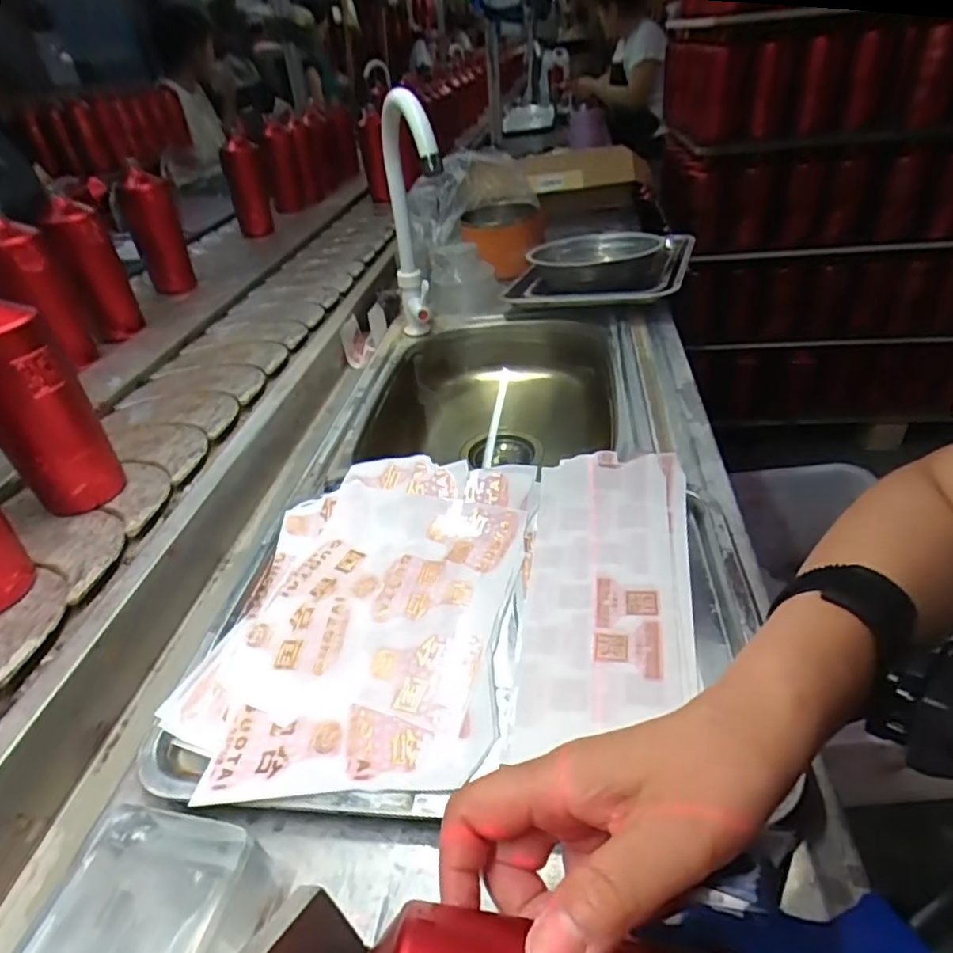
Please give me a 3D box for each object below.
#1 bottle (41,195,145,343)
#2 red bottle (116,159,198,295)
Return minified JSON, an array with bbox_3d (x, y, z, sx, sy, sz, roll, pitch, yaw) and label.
[{"bbox_3d":[-0.559,-0.299,0.894,0.075,0.180,0.070,-23,41,-23],"label":"bottle"},{"bbox_3d":[-0.556,-0.428,1.058,0.080,0.180,0.067,-27,43,-27],"label":"red bottle"}]

